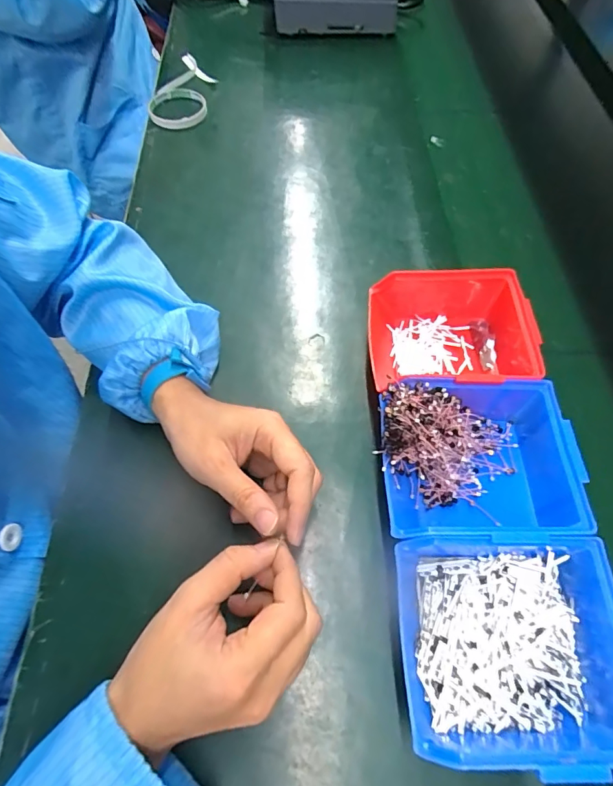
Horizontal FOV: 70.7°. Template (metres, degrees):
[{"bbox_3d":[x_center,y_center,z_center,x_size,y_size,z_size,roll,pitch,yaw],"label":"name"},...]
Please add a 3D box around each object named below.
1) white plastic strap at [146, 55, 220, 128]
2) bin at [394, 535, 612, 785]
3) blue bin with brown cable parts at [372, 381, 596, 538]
[{"bbox_3d":[-0.185,-0.462,0.655,0.088,0.018,0.184,6,61,6],"label":"white plastic strap"},{"bbox_3d":[0.137,0.166,0.289,0.144,0.065,0.127,0,62,-1],"label":"bin"},{"bbox_3d":[0.132,0.056,0.344,0.149,0.069,0.124,3,62,1],"label":"blue bin with brown cable parts"}]

